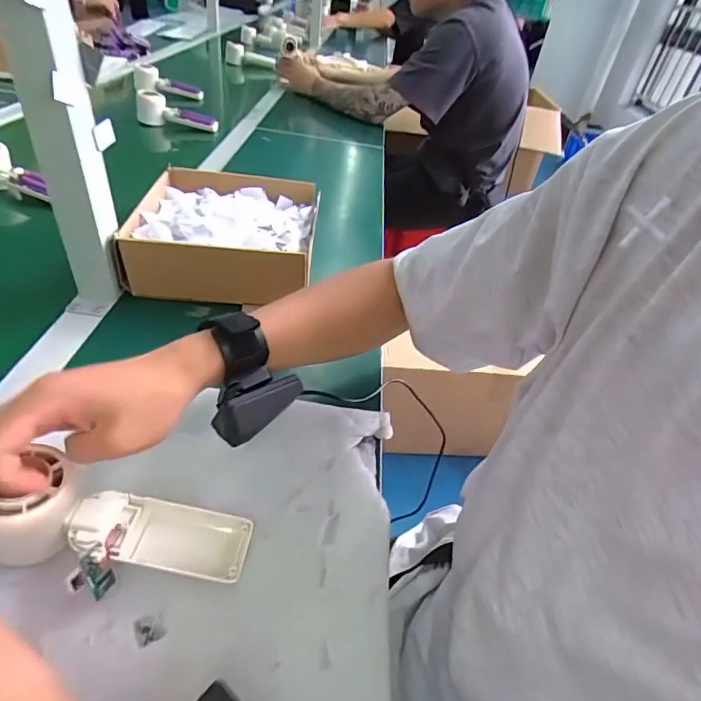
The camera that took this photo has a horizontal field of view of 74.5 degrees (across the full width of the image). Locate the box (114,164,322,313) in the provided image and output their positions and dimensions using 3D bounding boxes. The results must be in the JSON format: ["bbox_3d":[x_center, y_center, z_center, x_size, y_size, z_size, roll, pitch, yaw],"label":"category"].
[{"bbox_3d":[-0.151,-0.145,0.575,0.208,0.074,0.219,5,40,-7],"label":"box"}]

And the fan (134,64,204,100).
[{"bbox_3d":[-0.461,-0.676,1.175,0.162,0.056,0.050,5,34,-22],"label":"fan"}]

